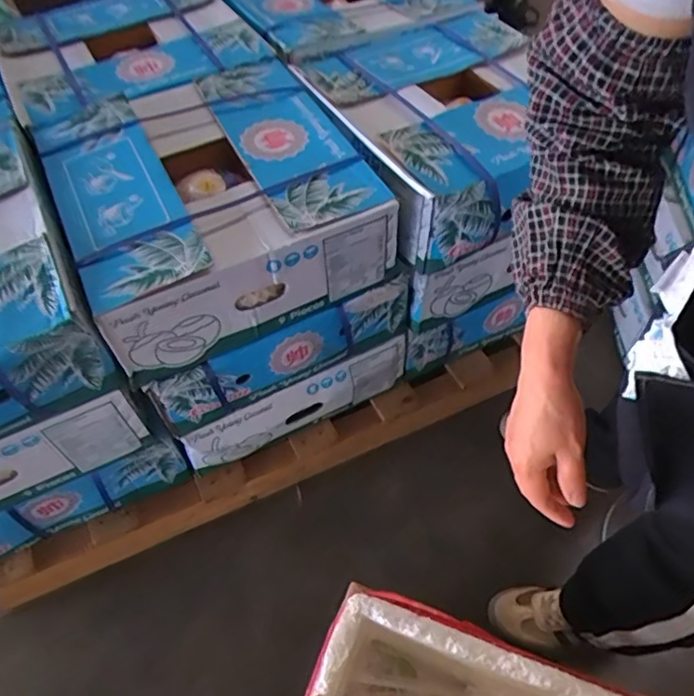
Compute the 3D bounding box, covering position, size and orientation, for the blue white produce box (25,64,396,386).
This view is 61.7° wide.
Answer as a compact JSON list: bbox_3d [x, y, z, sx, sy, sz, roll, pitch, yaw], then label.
[{"bbox_3d":[-0.209,-0.232,0.921,0.431,0.191,0.430,-24,55,-16],"label":"blue white produce box"}]

